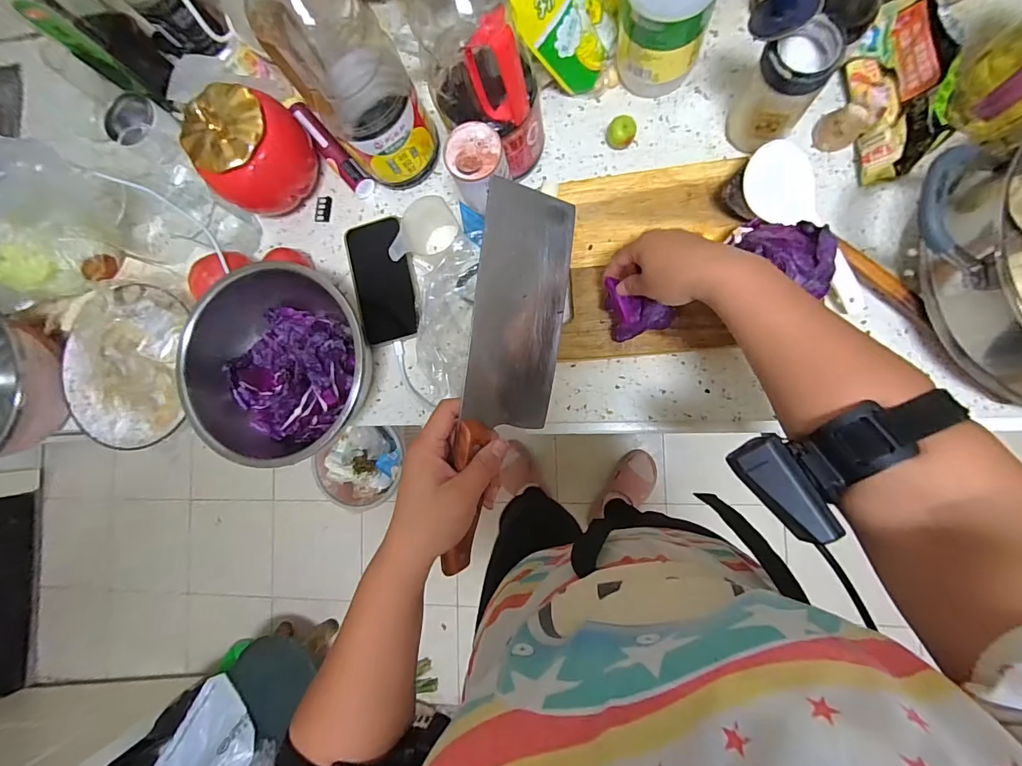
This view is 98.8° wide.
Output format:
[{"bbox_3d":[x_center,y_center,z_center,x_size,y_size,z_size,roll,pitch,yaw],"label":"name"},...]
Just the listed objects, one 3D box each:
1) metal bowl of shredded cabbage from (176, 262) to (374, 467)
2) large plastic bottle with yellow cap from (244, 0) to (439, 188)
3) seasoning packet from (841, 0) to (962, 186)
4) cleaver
[{"bbox_3d":[-0.251,-0.020,0.503,0.208,0.088,0.207,0,87,9],"label":"metal bowl of shredded cabbage"},{"bbox_3d":[-0.151,-0.290,0.410,0.096,0.238,0.087,-36,82,5],"label":"large plastic bottle with yellow cap"},{"bbox_3d":[0.398,-0.308,0.444,0.082,0.043,0.178,-8,86,8],"label":"seasoning packet"},{"bbox_3d":[-0.007,-0.002,0.354,0.089,0.026,0.294,10,93,-34],"label":"cleaver"}]

